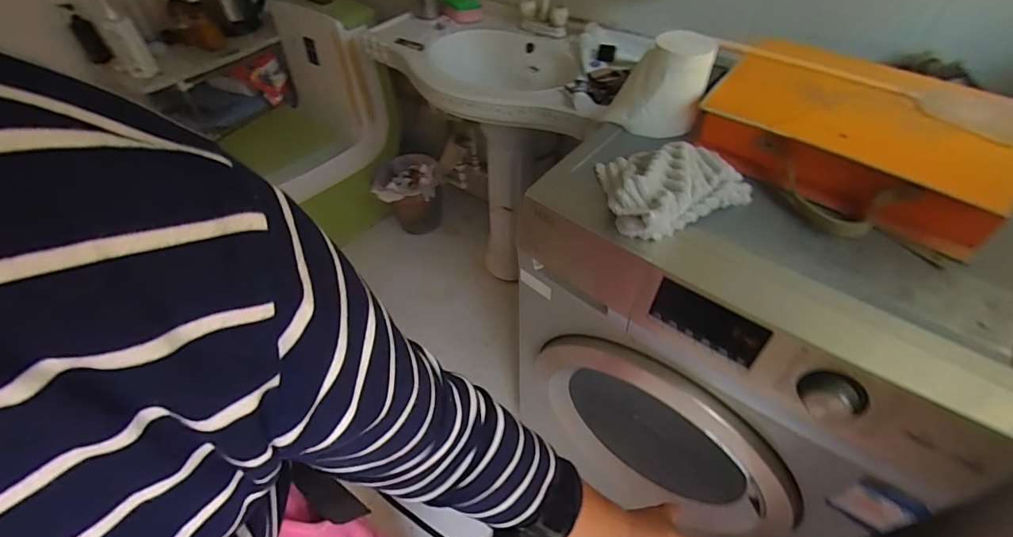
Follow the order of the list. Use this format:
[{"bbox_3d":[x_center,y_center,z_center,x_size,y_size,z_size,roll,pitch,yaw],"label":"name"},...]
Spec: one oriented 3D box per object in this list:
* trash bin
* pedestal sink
[{"bbox_3d":[-0.370,-0.263,1.770,0.251,0.225,0.268,-2,48,2],"label":"trash bin"},{"bbox_3d":[-0.008,-0.295,1.385,0.762,0.734,0.407,16,51,17],"label":"pedestal sink"}]

